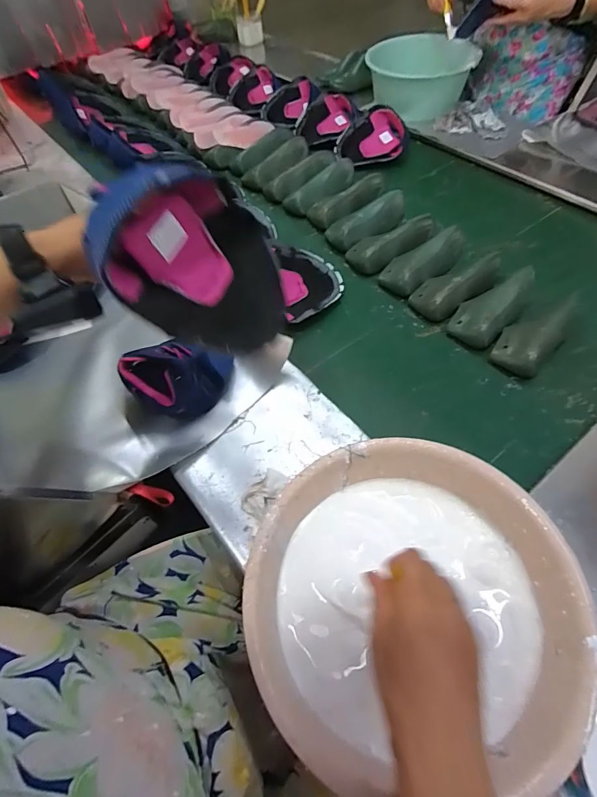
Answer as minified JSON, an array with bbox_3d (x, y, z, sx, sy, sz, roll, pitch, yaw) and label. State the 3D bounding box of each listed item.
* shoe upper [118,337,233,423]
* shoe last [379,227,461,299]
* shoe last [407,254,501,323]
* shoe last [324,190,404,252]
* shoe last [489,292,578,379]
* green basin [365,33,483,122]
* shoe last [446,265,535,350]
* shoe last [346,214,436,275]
[{"bbox_3d":[-0.179,-0.035,0.623,0.147,0.083,0.110,-37,61,-19],"label":"shoe upper"},{"bbox_3d":[0.255,-0.282,0.821,0.194,0.057,0.087,-39,62,-20],"label":"shoe last"},{"bbox_3d":[0.309,-0.222,0.773,0.187,0.063,0.089,-28,59,-14],"label":"shoe last"},{"bbox_3d":[0.160,-0.382,0.889,0.191,0.065,0.074,-21,58,-10],"label":"shoe last"},{"bbox_3d":[0.418,-0.123,0.695,0.083,0.063,0.198,38,67,25],"label":"shoe last"},{"bbox_3d":[0.347,-0.935,1.159,0.285,0.109,0.267,-1,58,2],"label":"green basin"},{"bbox_3d":[0.355,-0.174,0.734,0.183,0.068,0.090,-40,63,-20],"label":"shoe last"},{"bbox_3d":[0.199,-0.330,0.852,0.196,0.061,0.093,-25,58,-12],"label":"shoe last"}]

